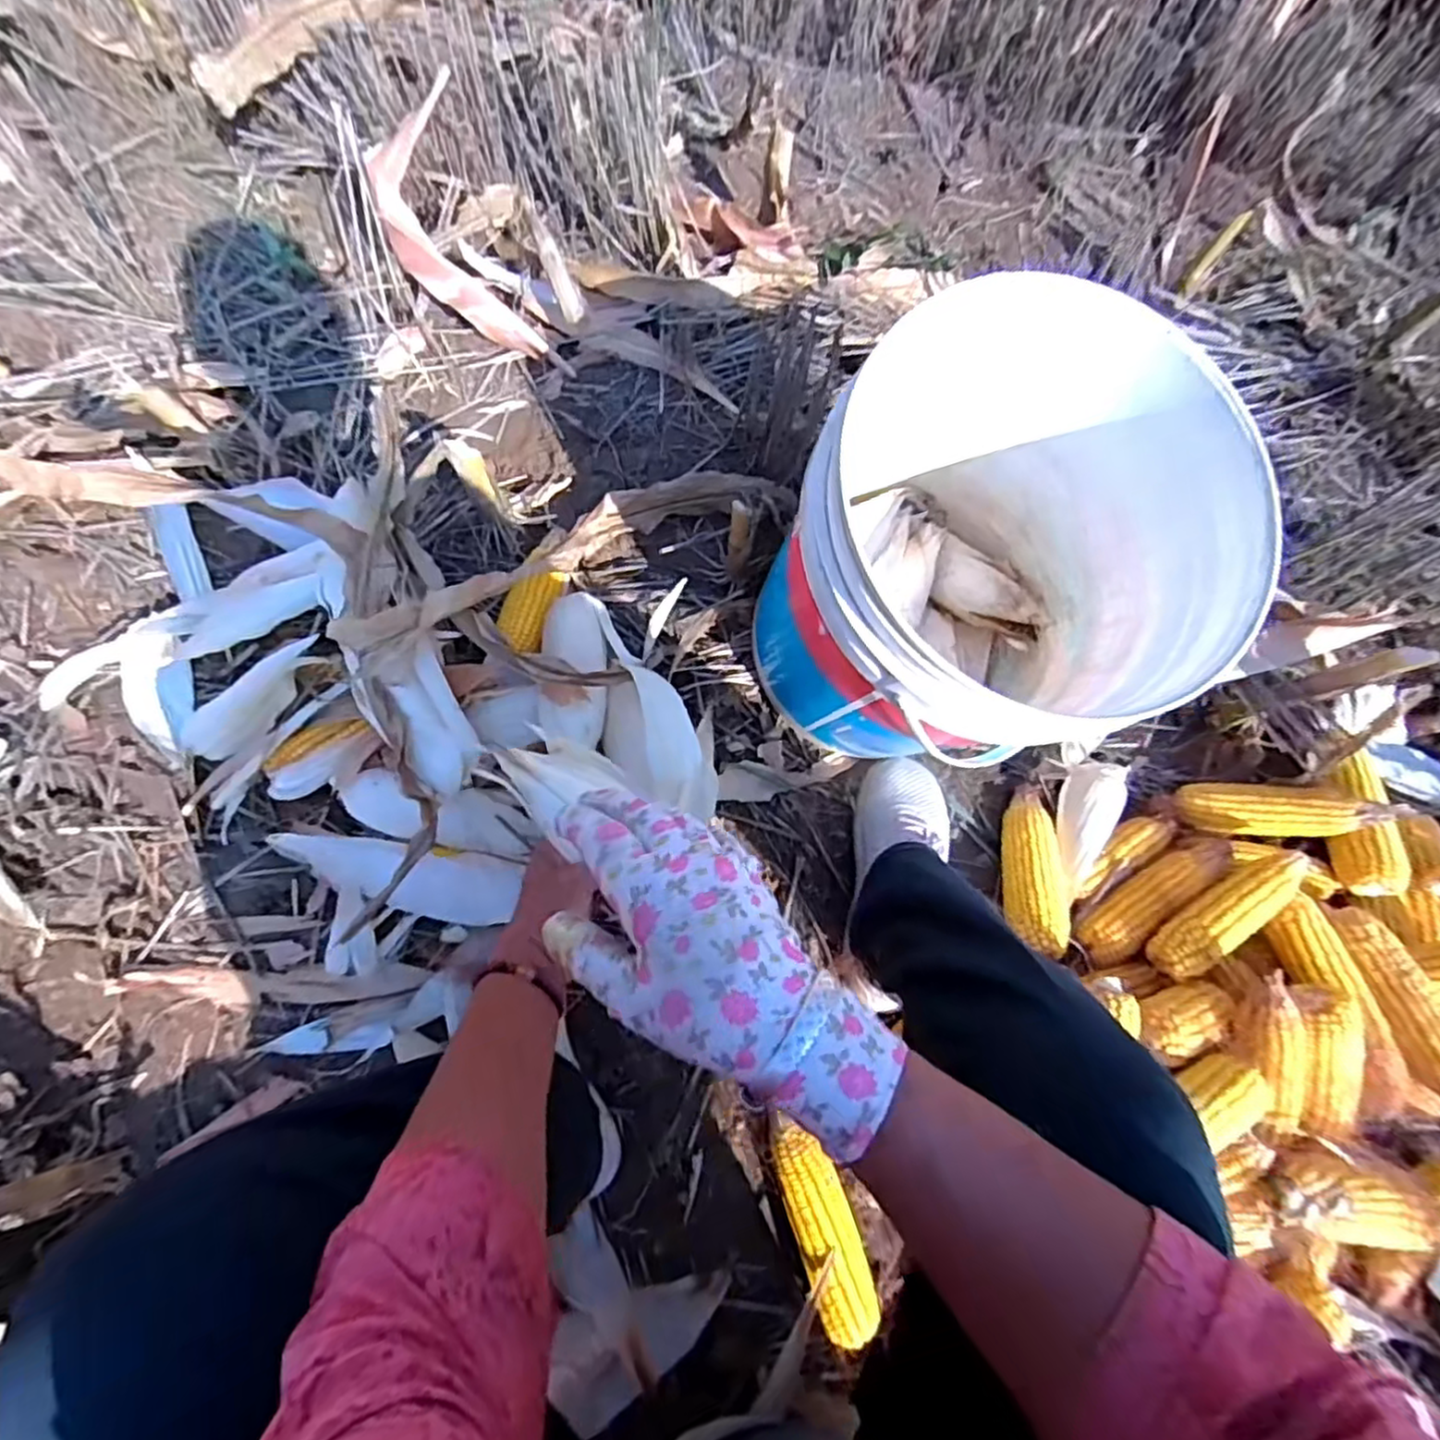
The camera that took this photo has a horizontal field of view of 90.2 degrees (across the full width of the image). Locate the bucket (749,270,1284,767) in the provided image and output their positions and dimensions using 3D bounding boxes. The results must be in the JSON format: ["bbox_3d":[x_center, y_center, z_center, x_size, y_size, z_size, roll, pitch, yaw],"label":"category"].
[{"bbox_3d":[0.204,-0.121,0.615,0.298,0.306,0.285,0,73,-1],"label":"bucket"}]

